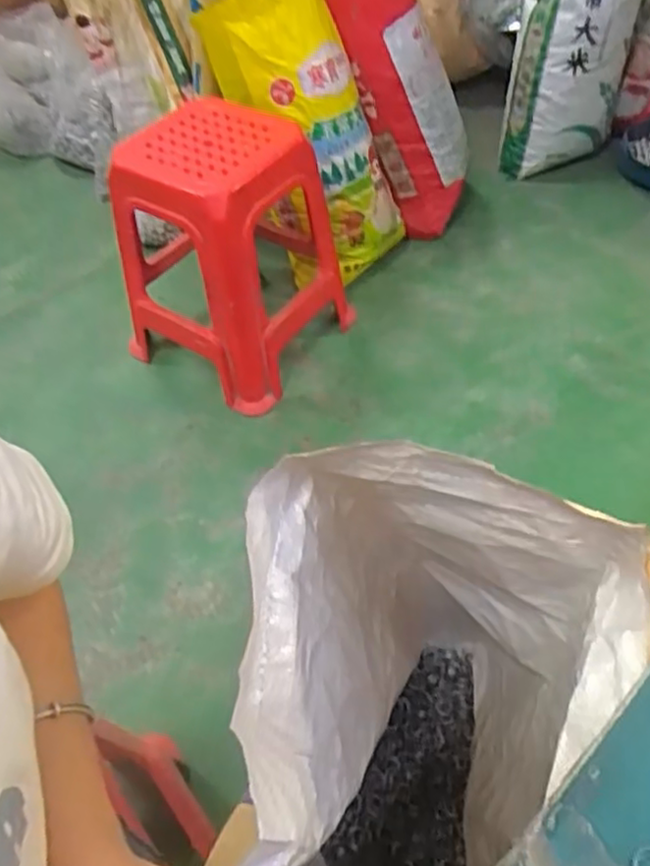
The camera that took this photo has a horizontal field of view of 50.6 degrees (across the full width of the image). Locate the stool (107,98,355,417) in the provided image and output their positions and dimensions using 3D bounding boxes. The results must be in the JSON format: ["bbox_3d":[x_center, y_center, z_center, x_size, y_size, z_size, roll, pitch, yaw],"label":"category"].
[{"bbox_3d":[-0.217,-0.390,1.480,0.416,0.465,0.393,25,57,23],"label":"stool"}]

